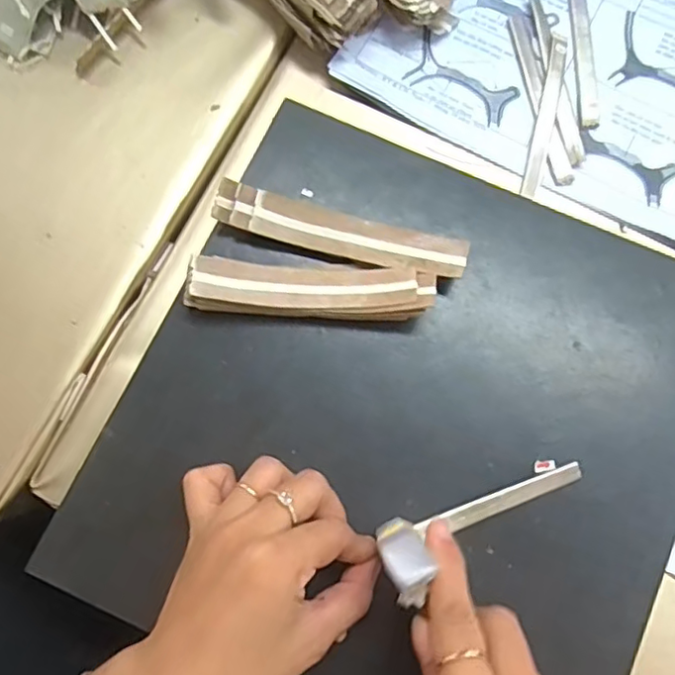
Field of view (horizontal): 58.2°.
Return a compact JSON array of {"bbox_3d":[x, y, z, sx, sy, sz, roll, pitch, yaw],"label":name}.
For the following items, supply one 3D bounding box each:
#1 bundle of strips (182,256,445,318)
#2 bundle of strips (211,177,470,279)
[{"bbox_3d":[-0.014,-0.025,0.333,0.130,0.024,0.029,1,79,-1],"label":"bundle of strips"},{"bbox_3d":[0.001,-0.059,0.344,0.140,0.017,0.027,16,79,2],"label":"bundle of strips"}]

